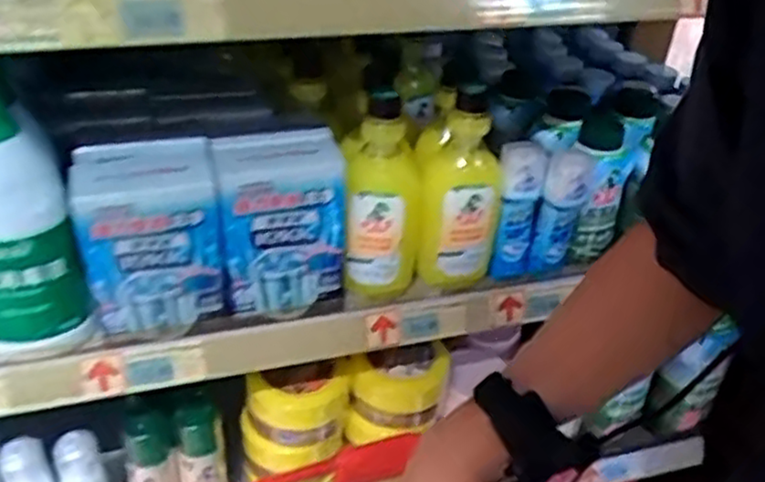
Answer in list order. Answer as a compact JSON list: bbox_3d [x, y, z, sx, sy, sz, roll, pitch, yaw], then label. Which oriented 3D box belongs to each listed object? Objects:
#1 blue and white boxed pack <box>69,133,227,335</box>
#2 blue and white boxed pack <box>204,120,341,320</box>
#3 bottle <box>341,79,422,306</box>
[{"bbox_3d":[-0.200,0.002,0.624,0.111,0.159,0.072,-12,37,-22],"label":"blue and white boxed pack"},{"bbox_3d":[-0.092,-0.013,0.666,0.114,0.156,0.064,-6,35,-15],"label":"blue and white boxed pack"},{"bbox_3d":[0.000,-0.037,0.689,0.074,0.196,0.072,3,34,-3],"label":"bottle"}]

